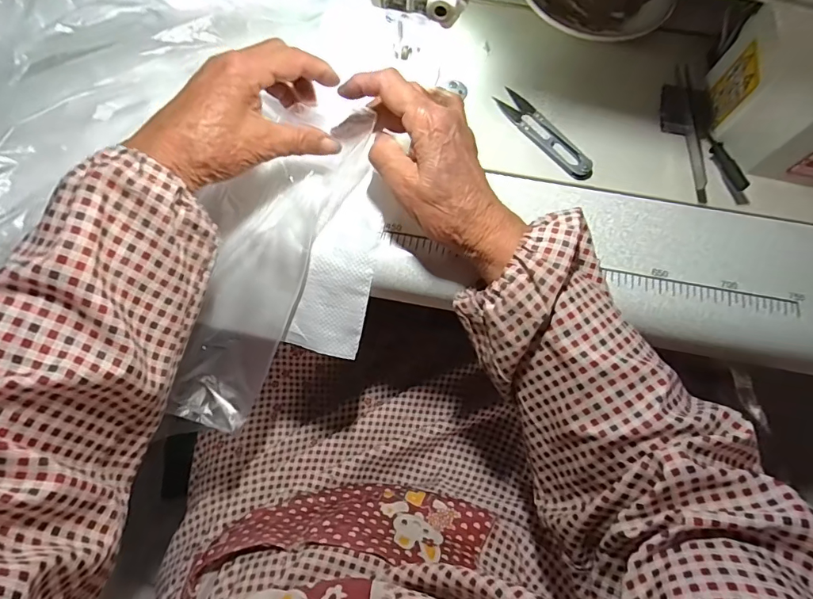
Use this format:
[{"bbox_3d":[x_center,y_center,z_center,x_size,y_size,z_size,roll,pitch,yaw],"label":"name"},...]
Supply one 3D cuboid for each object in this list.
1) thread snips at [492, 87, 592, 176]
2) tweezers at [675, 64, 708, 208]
[{"bbox_3d":[0.114,-0.140,0.375,0.022,0.009,0.100,-39,78,-10],"label":"thread snips"},{"bbox_3d":[0.237,-0.142,0.374,0.013,0.009,0.130,2,74,1],"label":"tweezers"}]

